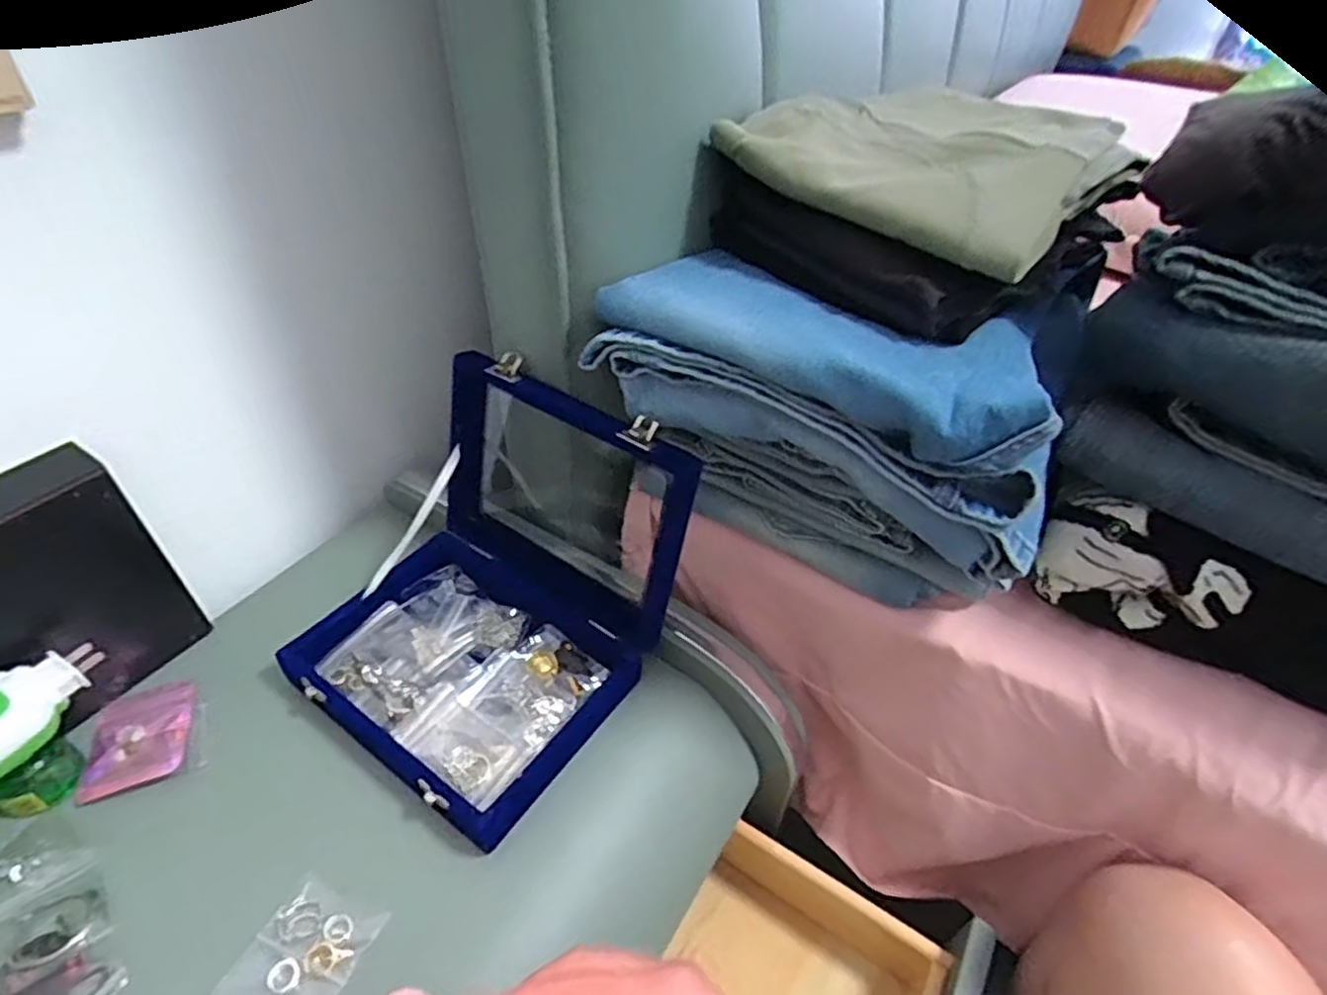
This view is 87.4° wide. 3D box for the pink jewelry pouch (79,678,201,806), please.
[{"bbox_3d":[-0.343,0.156,0.457,0.060,0.005,0.079,-15,44,-19],"label":"pink jewelry pouch"}]

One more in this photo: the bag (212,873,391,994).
[{"bbox_3d":[-0.196,0.249,0.368,0.058,0.010,0.078,17,43,17],"label":"bag"}]

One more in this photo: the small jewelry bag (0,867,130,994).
[{"bbox_3d":[-0.318,0.244,0.365,0.078,0.007,0.057,29,48,28],"label":"small jewelry bag"}]

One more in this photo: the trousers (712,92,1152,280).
[{"bbox_3d":[0.172,-0.221,0.452,0.210,0.038,0.222,32,49,30],"label":"trousers"}]

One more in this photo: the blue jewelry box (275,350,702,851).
[{"bbox_3d":[-0.123,0.048,0.459,0.204,0.170,0.208,25,46,25],"label":"blue jewelry box"}]

